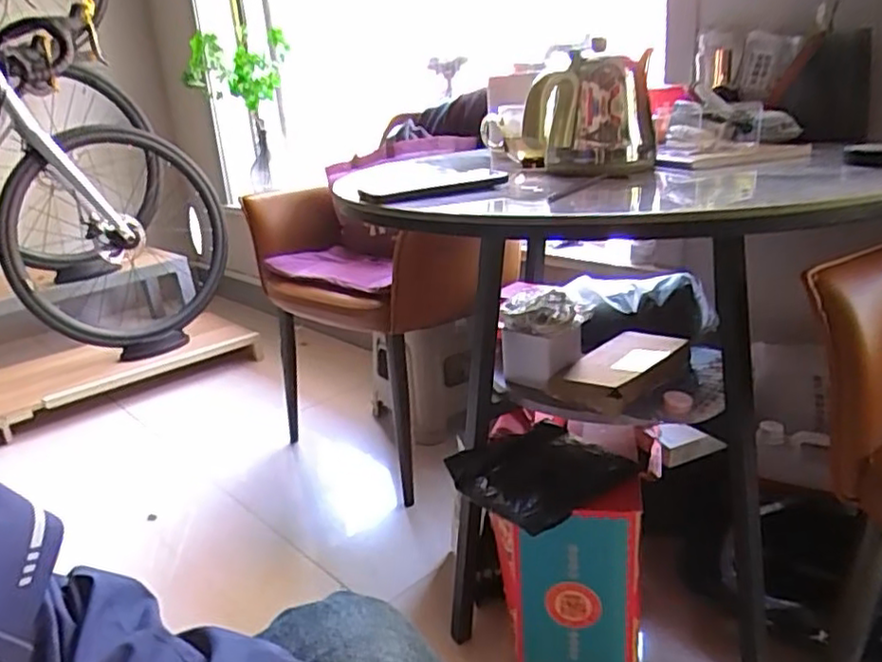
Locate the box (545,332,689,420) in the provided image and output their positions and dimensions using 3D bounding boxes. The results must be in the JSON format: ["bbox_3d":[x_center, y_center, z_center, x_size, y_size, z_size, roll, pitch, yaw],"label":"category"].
[{"bbox_3d":[0.242,0.052,0.912,0.119,0.043,0.184,15,28,42],"label":"box"}]

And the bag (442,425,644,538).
[{"bbox_3d":[0.132,0.190,0.931,0.203,0.039,0.206,-18,24,-31],"label":"bag"}]

